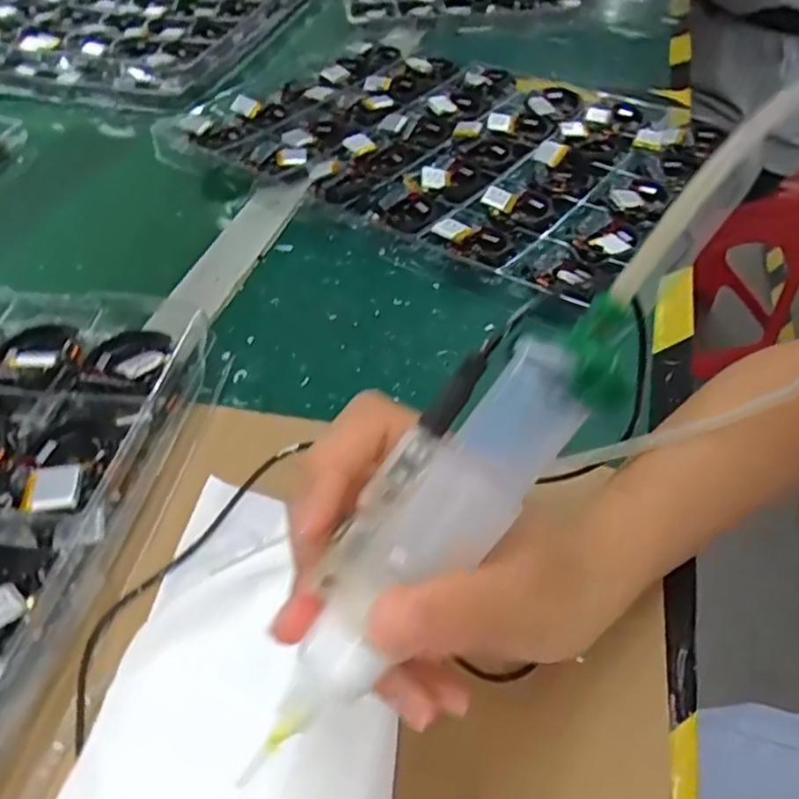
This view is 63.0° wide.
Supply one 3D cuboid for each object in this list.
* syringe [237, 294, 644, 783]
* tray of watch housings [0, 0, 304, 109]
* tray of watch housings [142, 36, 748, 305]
[{"bbox_3d":[0.011,0.029,0.176,0.143,0.022,0.035,-49,60,3],"label":"syringe"},{"bbox_3d":[-0.295,-0.498,0.820,0.319,0.038,0.461,10,49,10],"label":"tray of watch housings"},{"bbox_3d":[0.037,-0.242,0.575,0.426,0.025,0.305,27,54,24],"label":"tray of watch housings"}]

